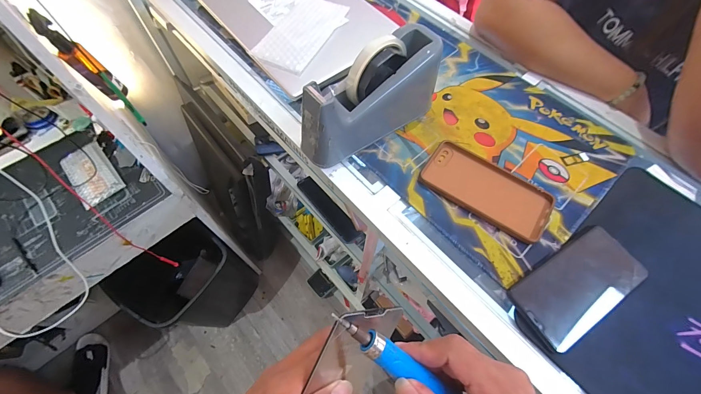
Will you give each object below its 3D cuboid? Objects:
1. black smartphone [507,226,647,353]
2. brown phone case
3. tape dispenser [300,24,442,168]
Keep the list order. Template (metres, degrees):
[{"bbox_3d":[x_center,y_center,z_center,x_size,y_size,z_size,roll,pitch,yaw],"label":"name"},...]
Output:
[{"bbox_3d":[0.252,0.097,0.338,0.152,0.010,0.073,-30,67,-15],"label":"black smartphone"},{"bbox_3d":[0.175,-0.013,0.393,0.158,0.006,0.083,32,67,14],"label":"brown phone case"},{"bbox_3d":[0.027,-0.124,0.389,0.194,0.107,0.059,-37,69,-17],"label":"tape dispenser"}]

